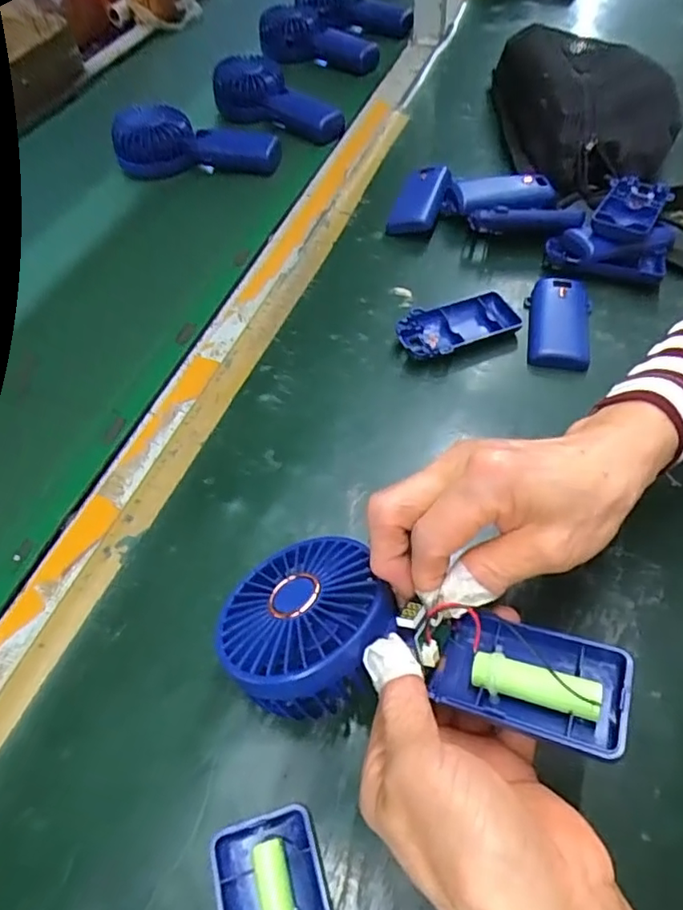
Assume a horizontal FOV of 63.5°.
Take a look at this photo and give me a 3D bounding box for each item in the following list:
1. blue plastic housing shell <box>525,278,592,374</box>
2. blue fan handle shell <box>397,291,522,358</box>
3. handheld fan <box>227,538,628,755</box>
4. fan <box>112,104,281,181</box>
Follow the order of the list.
[{"bbox_3d":[0.169,-0.103,0.428,0.046,0.015,0.090,11,56,10],"label":"blue plastic housing shell"},{"bbox_3d":[0.091,-0.099,0.431,0.092,0.018,0.048,-20,57,-12],"label":"blue fan handle shell"},{"bbox_3d":[0.026,0.080,0.244,0.176,0.033,0.085,7,55,20],"label":"handheld fan"},{"bbox_3d":[-0.155,-0.337,0.604,0.181,0.055,0.068,1,55,3],"label":"fan"}]

